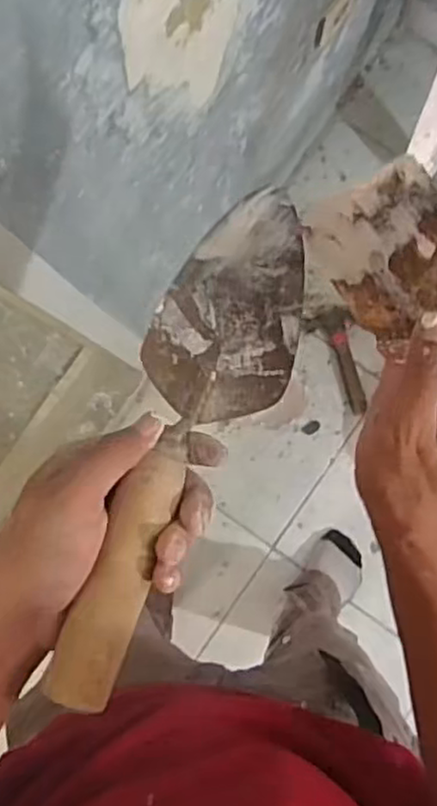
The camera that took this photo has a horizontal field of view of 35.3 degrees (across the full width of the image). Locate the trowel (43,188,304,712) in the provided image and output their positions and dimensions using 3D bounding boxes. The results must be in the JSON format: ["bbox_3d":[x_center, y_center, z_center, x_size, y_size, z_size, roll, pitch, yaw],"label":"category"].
[{"bbox_3d":[-0.017,0.014,0.357,0.079,0.041,0.276,19,68,3],"label":"trowel"}]

